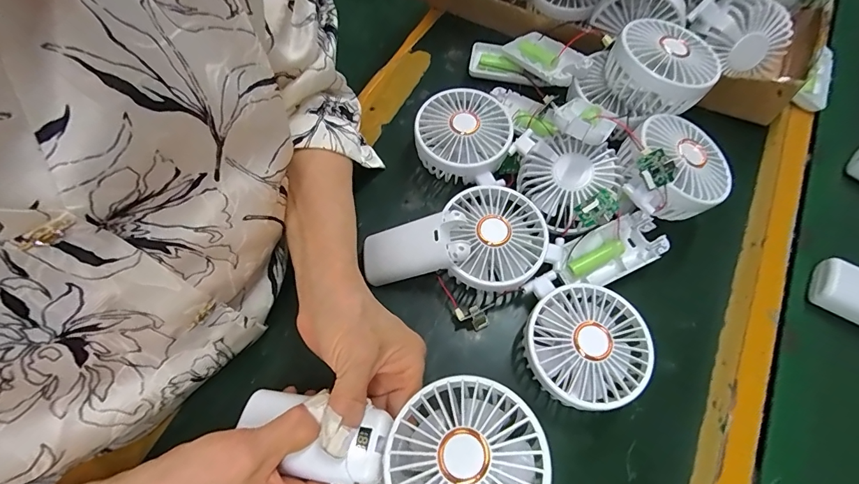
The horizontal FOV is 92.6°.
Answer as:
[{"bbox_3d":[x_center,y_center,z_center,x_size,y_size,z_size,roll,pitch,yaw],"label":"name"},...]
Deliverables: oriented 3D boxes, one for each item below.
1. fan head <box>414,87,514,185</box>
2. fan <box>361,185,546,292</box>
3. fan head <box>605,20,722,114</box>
[{"bbox_3d":[0.031,-0.095,0.386,0.084,0.049,0.085,1,67,-3],"label":"fan head"},{"bbox_3d":[0.021,0.007,0.334,0.145,0.060,0.087,-14,68,-9],"label":"fan"},{"bbox_3d":[0.201,-0.150,0.357,0.076,0.045,0.081,1,67,-3],"label":"fan head"}]

